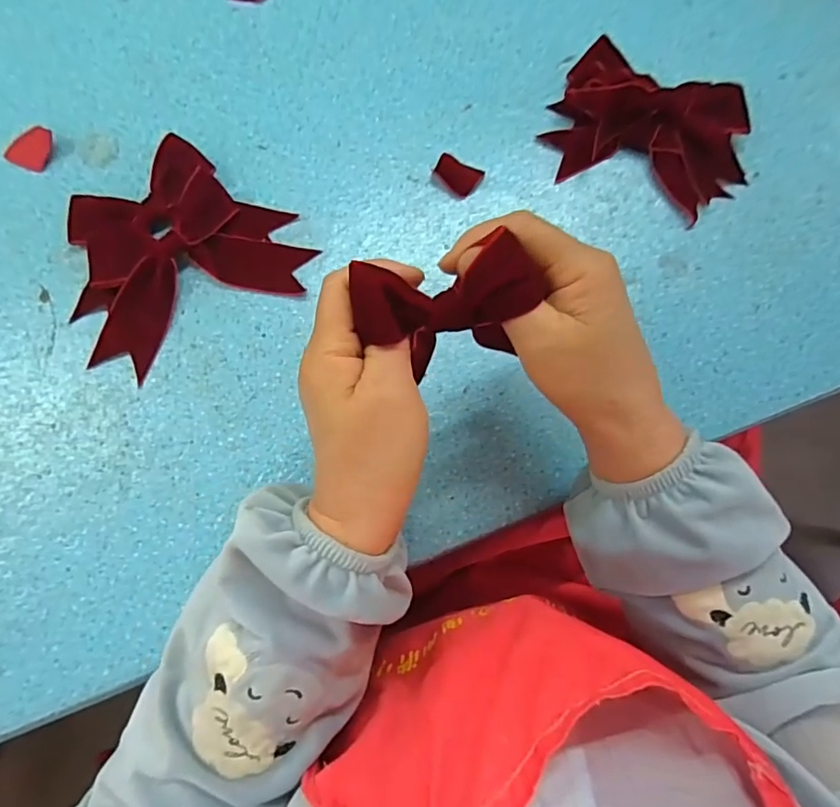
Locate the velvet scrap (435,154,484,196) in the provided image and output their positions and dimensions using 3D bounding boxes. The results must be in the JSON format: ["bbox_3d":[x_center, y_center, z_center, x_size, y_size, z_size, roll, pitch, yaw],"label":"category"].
[{"bbox_3d":[0.028,-0.173,0.401,0.034,0.006,0.024,35,80,5],"label":"velvet scrap"}]

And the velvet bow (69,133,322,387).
[{"bbox_3d":[-0.176,-0.107,0.377,0.157,0.021,0.132,-38,82,-8],"label":"velvet bow"}]

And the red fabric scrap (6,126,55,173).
[{"bbox_3d":[-0.290,-0.192,0.401,0.031,0.004,0.034,26,80,4],"label":"red fabric scrap"}]

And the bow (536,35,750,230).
[{"bbox_3d":[0.176,-0.208,0.395,0.145,0.038,0.107,23,80,3],"label":"bow"}]

